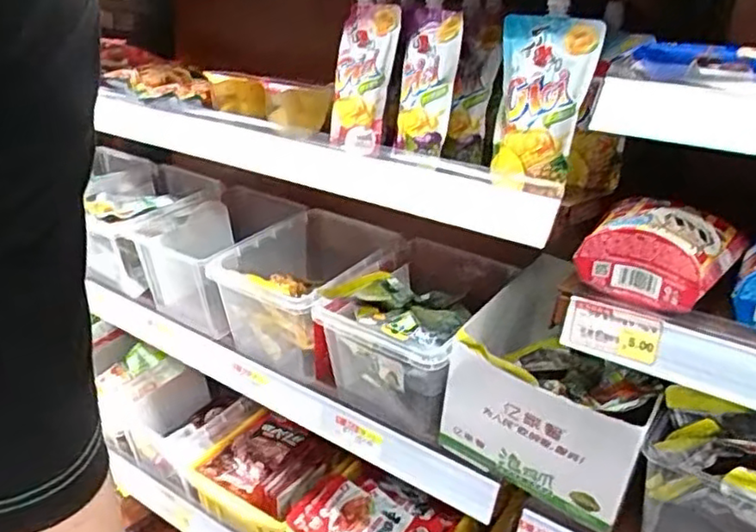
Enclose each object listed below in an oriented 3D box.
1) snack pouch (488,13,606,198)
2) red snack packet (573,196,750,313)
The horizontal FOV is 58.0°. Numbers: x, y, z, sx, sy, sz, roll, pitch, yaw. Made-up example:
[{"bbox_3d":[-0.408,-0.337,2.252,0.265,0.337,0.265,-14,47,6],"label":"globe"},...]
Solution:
[{"bbox_3d":[0.134,-0.141,0.589,0.090,0.145,0.020,18,9,34],"label":"snack pouch"},{"bbox_3d":[0.228,-0.009,0.556,0.106,0.068,0.092,17,21,31],"label":"red snack packet"}]

